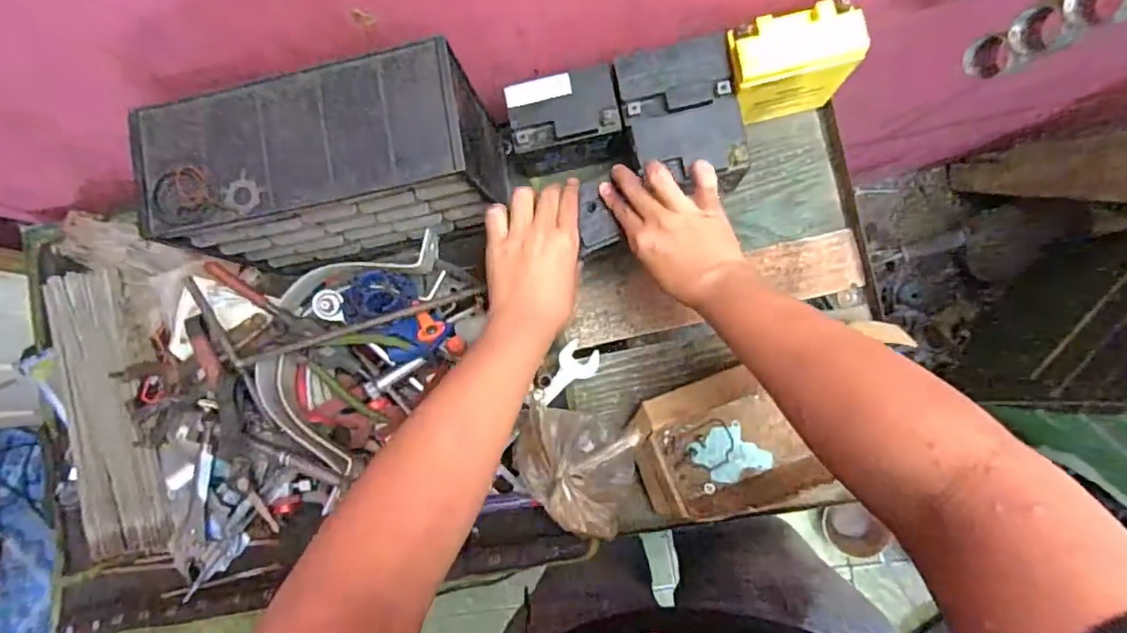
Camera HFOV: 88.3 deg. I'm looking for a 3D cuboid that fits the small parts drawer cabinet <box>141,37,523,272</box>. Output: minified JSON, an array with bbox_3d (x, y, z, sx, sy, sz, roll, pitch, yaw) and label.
[{"bbox_3d":[-0.218,-0.137,0.585,0.292,0.194,0.132,-13,84,5],"label":"small parts drawer cabinet"}]

